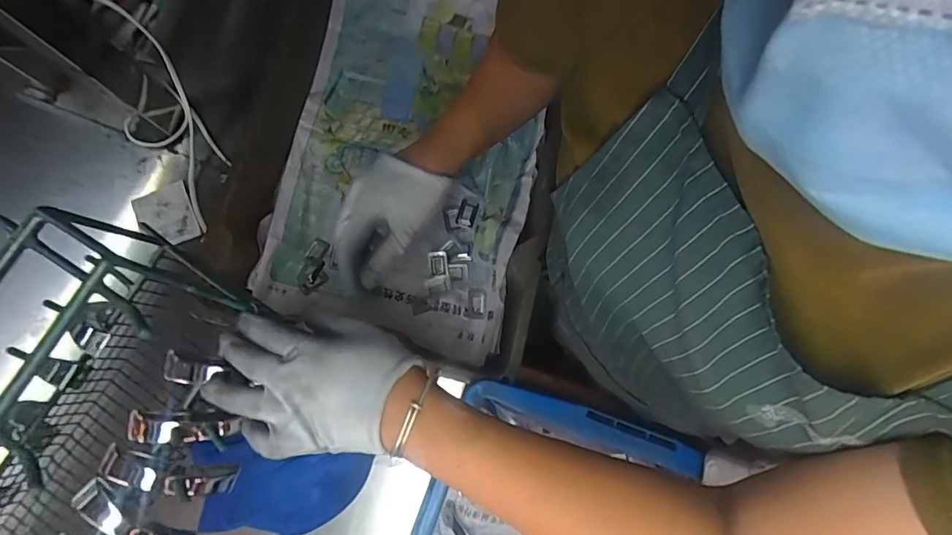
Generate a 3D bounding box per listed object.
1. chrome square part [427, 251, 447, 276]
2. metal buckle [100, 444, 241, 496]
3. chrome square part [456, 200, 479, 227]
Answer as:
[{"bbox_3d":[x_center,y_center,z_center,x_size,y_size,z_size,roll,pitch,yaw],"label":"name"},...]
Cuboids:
[{"bbox_3d":[-0.054,-0.005,0.690,0.027,0.011,0.033,-7,80,-2],"label":"chrome square part"},{"bbox_3d":[-0.229,0.155,0.366,0.078,0.048,0.026,17,80,2],"label":"metal buckle"},{"bbox_3d":[-0.012,-0.078,0.706,0.026,0.008,0.037,16,80,2],"label":"chrome square part"}]

